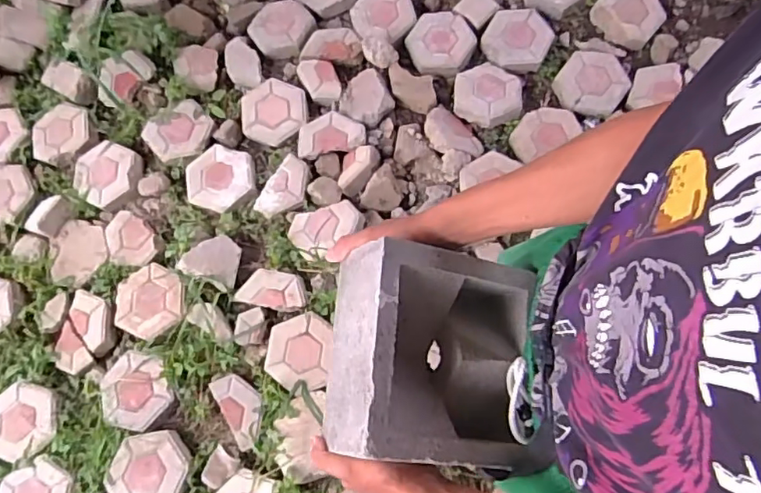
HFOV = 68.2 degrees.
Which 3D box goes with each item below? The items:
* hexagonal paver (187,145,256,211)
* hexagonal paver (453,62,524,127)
[{"bbox_3d":[-0.479,-0.211,1.667,0.209,0.044,0.205,-9,72,-3],"label":"hexagonal paver"},{"bbox_3d":[0.329,-0.470,1.704,0.203,0.043,0.209,11,73,3],"label":"hexagonal paver"}]

